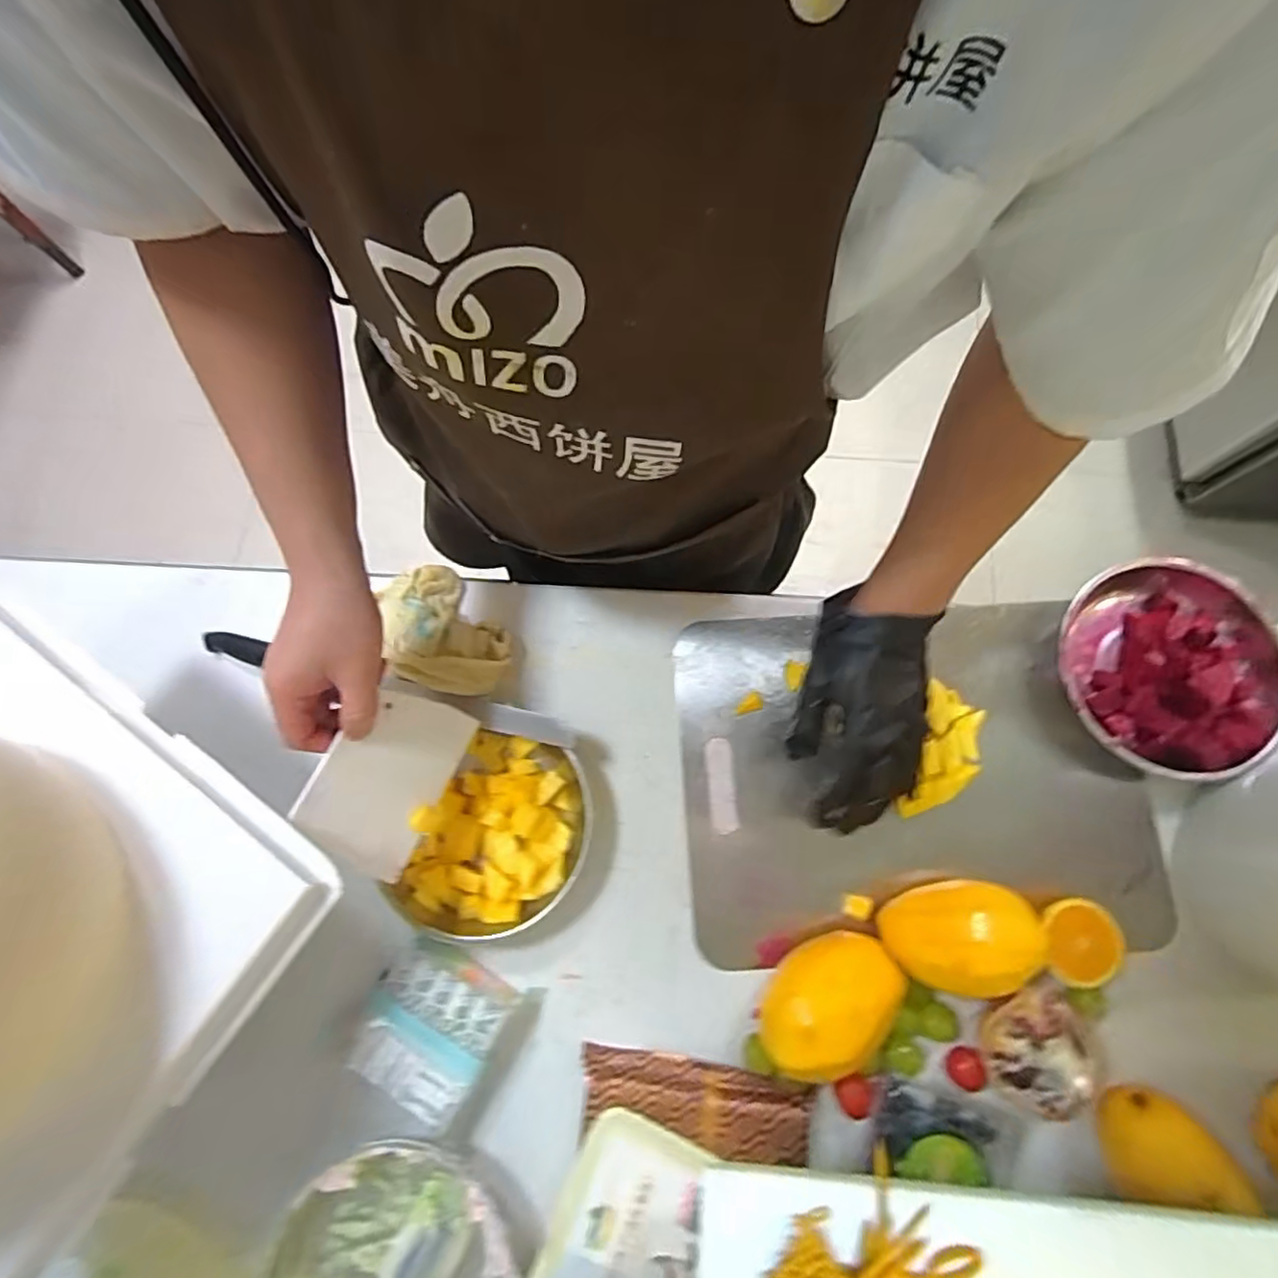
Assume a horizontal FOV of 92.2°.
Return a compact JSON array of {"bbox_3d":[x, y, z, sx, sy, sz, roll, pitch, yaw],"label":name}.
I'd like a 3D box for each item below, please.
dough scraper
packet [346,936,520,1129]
[{"bbox_3d":[-0.189,0.104,0.461,0.094,0.007,0.129,38,73,-34],"label":"dough scraper"},{"bbox_3d":[-0.166,0.306,0.484,0.101,0.034,0.109,26,78,8],"label":"packet"}]

